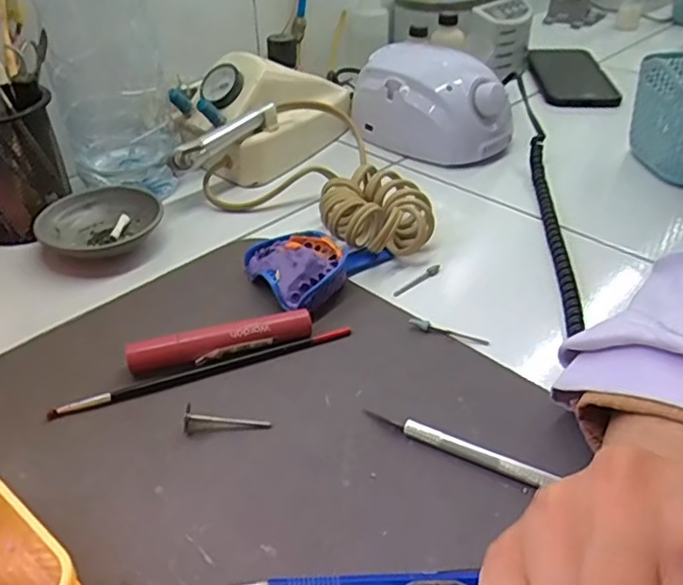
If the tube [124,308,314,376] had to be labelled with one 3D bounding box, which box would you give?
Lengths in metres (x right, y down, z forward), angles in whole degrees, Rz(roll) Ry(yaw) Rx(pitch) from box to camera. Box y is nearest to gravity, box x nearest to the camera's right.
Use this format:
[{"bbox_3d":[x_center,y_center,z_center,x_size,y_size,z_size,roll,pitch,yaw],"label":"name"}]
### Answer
[{"bbox_3d":[-0.069,0.030,0.358,0.106,0.017,0.014,-10,38,-13],"label":"tube"}]

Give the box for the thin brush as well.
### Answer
[{"bbox_3d":[-0.075,0.044,0.351,0.171,0.005,0.010,-15,39,-18],"label":"thin brush"}]

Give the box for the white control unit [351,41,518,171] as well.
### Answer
[{"bbox_3d":[0.088,-0.182,0.590,0.141,0.079,0.087,30,46,34],"label":"white control unit"}]

